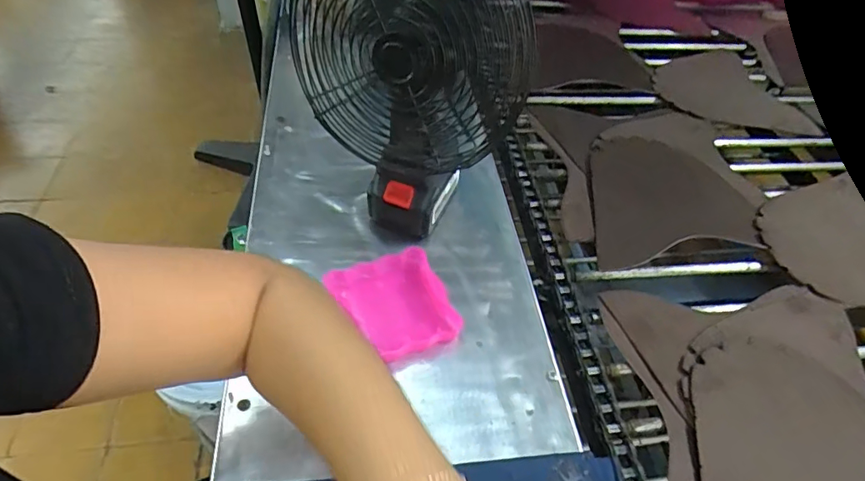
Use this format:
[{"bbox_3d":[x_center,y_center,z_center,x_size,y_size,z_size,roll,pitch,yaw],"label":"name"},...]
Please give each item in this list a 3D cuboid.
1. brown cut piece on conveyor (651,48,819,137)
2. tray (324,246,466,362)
[{"bbox_3d":[0.488,-0.250,0.874,0.245,0.017,0.224,5,52,-6],"label":"brown cut piece on conveyor"},{"bbox_3d":[-0.037,0.062,0.504,0.101,0.022,0.112,-16,52,-20],"label":"tray"}]

